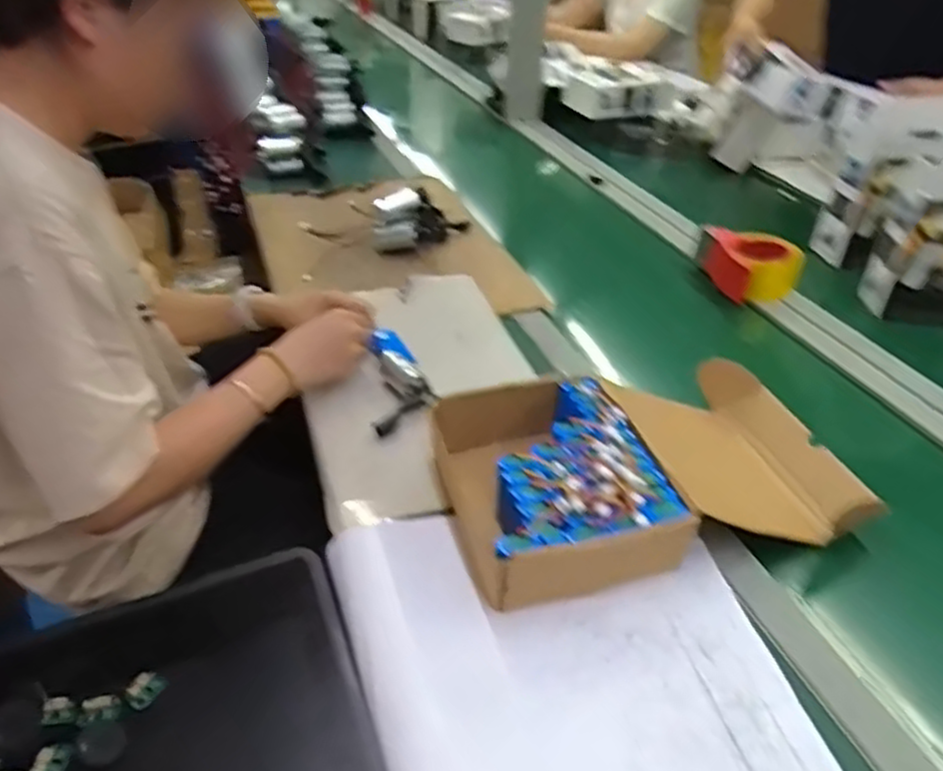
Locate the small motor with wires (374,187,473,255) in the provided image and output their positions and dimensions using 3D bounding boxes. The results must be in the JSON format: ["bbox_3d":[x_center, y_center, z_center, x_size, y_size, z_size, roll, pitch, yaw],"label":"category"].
[{"bbox_3d":[-0.083,-0.269,1.150,0.161,0.075,0.072,-28,45,-35],"label":"small motor with wires"}]

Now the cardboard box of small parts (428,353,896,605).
[{"bbox_3d":[0.168,0.064,0.692,0.379,0.089,0.236,-10,37,-13],"label":"cardboard box of small parts"}]

